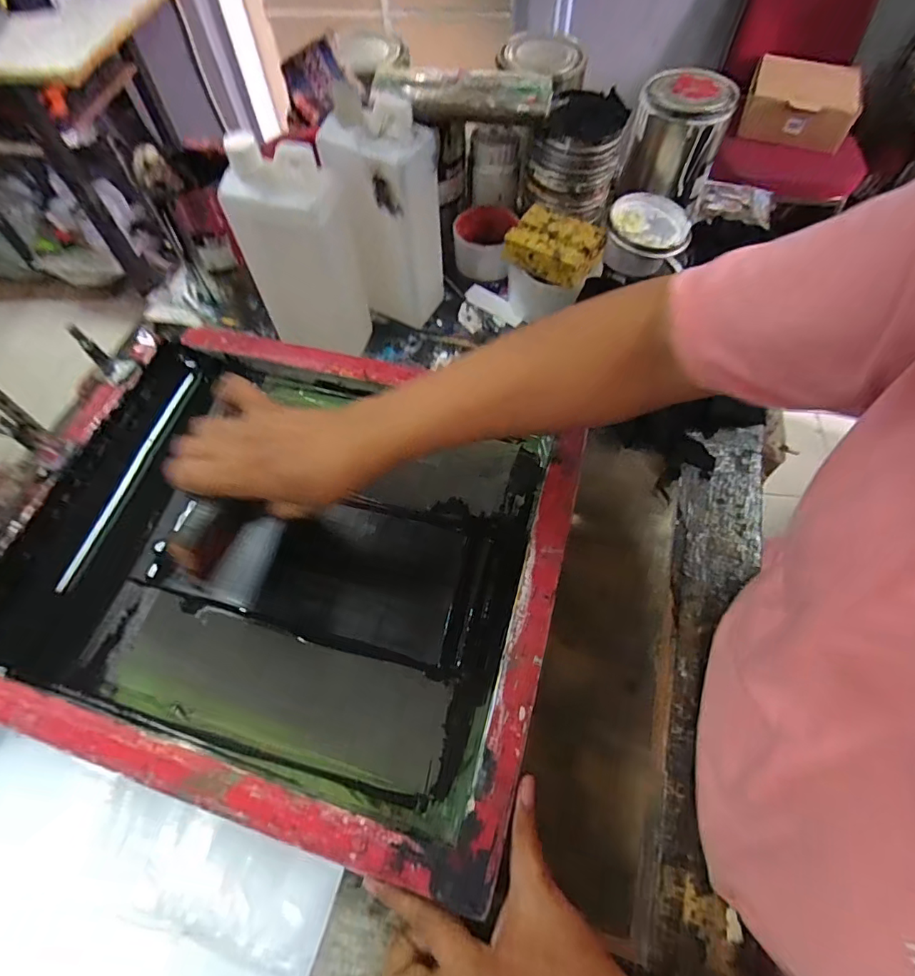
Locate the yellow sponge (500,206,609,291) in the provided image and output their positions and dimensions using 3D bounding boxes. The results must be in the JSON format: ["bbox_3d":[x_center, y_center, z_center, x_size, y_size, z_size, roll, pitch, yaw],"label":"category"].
[{"bbox_3d":[0.105,-0.265,0.563,0.100,0.042,0.067,29,69,14],"label":"yellow sponge"}]

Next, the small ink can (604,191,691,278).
[{"bbox_3d":[0.229,-0.307,0.625,0.101,0.056,0.094,21,64,12],"label":"small ink can"}]

